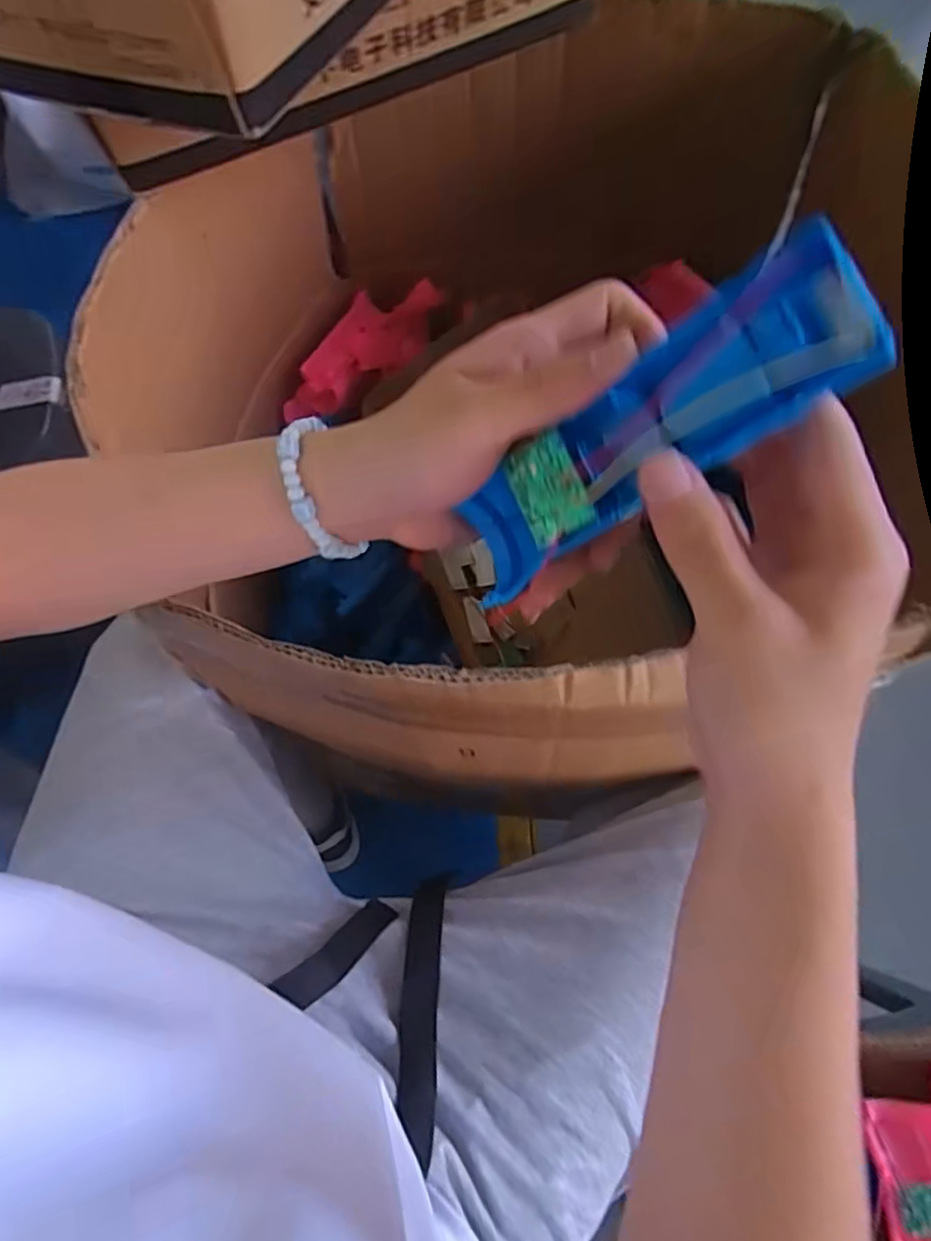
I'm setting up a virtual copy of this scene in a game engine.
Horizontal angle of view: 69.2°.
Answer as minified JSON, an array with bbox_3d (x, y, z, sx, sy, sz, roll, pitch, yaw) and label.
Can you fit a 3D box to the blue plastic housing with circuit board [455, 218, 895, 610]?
[{"bbox_3d":[0.055,-0.055,0.228,0.154,0.030,0.036,-33,58,39],"label":"blue plastic housing with circuit board"}]

